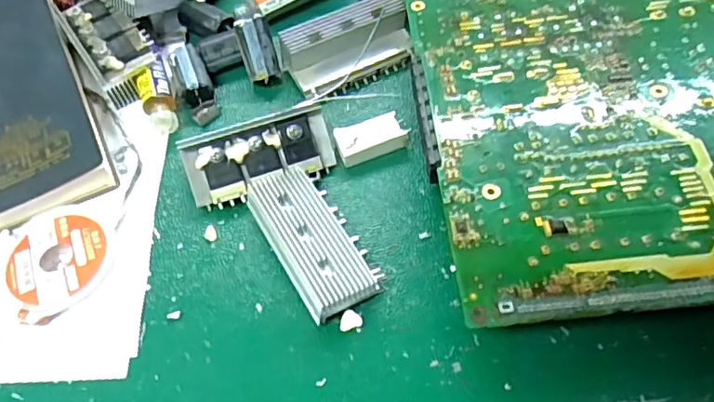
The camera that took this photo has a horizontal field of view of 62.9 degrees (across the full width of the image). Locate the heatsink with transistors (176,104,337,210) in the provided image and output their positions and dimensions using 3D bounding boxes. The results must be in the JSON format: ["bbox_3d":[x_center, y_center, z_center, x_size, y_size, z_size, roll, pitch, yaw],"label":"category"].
[{"bbox_3d":[-0.047,-0.022,0.281,0.069,0.016,0.034,-18,99,-11],"label":"heatsink with transistors"}]

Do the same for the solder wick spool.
[{"bbox_3d":[-0.131,0.025,0.259,0.044,0.009,0.052,-30,62,-16],"label":"solder wick spool"}]

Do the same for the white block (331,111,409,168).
[{"bbox_3d":[0.007,-0.030,0.293,0.034,0.012,0.019,-17,59,-10],"label":"white block"}]

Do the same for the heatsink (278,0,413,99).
[{"bbox_3d":[-0.003,-0.082,0.315,0.070,0.030,0.031,-24,61,-14],"label":"heatsink"}]

